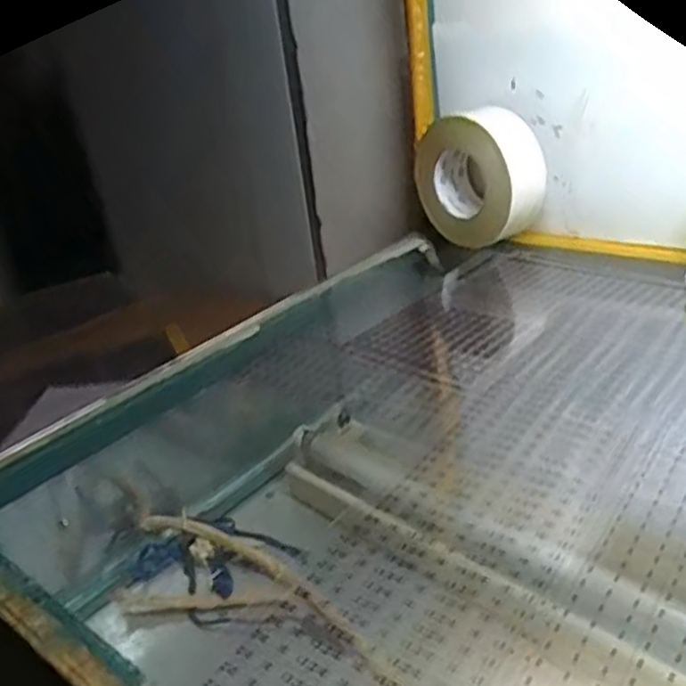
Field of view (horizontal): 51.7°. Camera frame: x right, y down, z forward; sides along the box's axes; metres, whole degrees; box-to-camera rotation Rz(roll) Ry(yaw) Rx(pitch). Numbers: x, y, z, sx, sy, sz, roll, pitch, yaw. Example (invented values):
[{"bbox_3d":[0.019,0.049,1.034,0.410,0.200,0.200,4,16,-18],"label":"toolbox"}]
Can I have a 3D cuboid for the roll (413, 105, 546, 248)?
[{"bbox_3d":[0.143,-0.169,0.755,0.059,0.147,0.132,-28,32,-35],"label":"roll"}]

